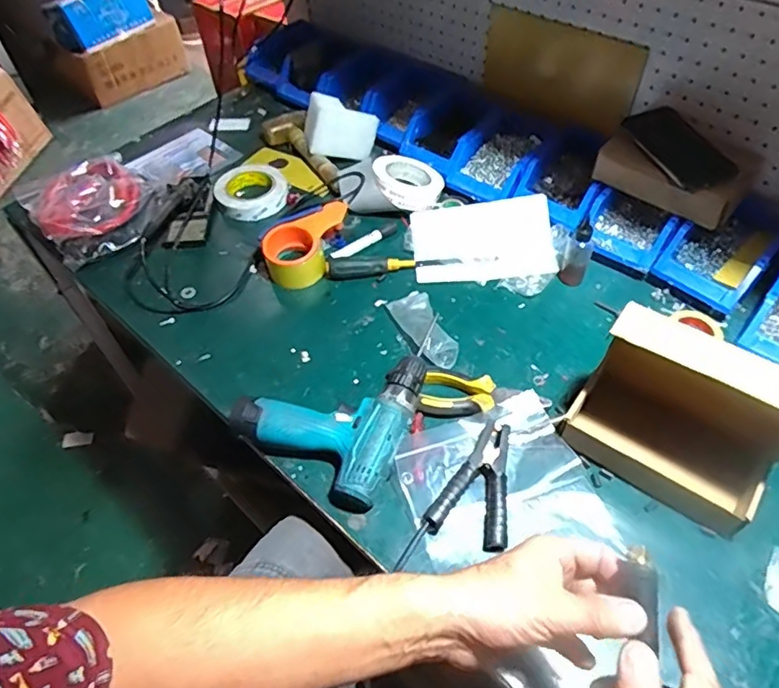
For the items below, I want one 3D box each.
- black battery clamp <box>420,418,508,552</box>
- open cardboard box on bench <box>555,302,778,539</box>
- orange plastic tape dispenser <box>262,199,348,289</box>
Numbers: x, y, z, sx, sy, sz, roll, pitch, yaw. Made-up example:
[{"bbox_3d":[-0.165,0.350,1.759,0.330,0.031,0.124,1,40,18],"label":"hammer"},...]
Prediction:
[{"bbox_3d":[0.110,0.158,0.605,0.082,0.020,0.145,30,59,23],"label":"black battery clamp"},{"bbox_3d":[0.307,0.074,0.580,0.203,0.154,0.104,30,59,23],"label":"open cardboard box on bench"},{"bbox_3d":[-0.115,-0.149,0.828,0.149,0.052,0.084,-29,57,-19],"label":"orange plastic tape dispenser"}]

